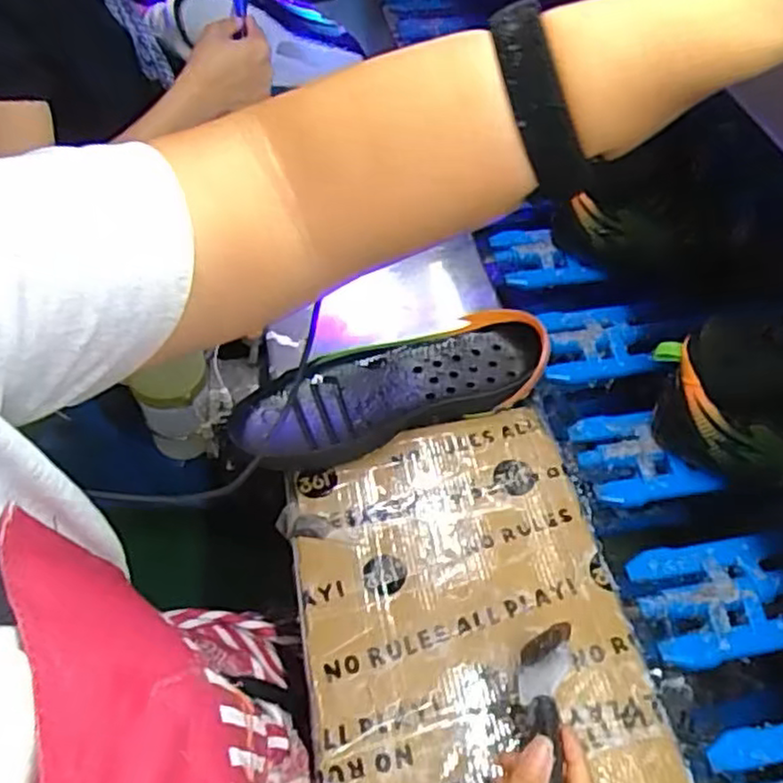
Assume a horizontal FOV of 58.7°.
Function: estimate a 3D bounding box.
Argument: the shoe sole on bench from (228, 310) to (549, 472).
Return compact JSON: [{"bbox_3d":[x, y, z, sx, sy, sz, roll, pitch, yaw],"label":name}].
[{"bbox_3d":[0.000,-0.003,0.611,0.273,0.045,0.099,-19,55,-12],"label":"shoe sole on bench"}]

